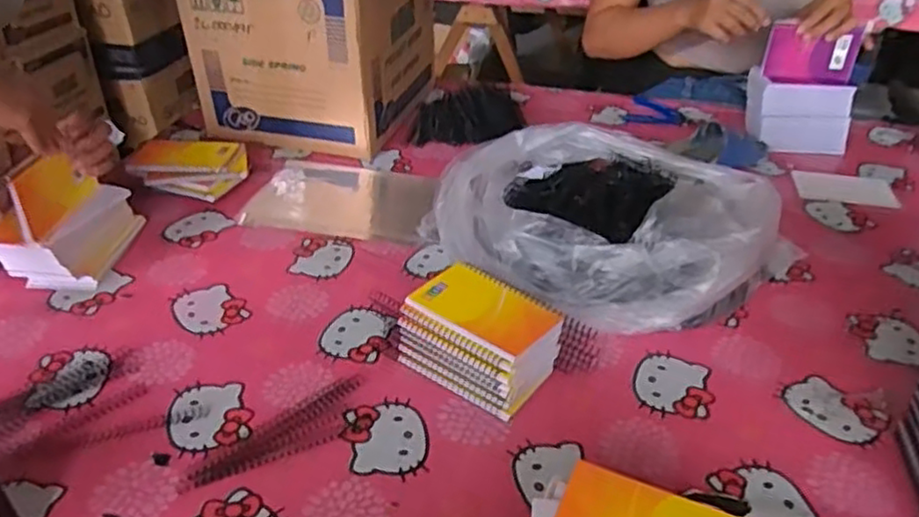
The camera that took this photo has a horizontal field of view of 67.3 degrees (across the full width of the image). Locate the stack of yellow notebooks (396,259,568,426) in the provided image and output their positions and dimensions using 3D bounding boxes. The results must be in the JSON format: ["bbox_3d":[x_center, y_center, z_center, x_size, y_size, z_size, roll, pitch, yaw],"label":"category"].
[{"bbox_3d":[0.021,0.074,0.658,0.129,0.072,0.096,25,41,31],"label":"stack of yellow notebooks"}]

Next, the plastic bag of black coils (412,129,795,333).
[{"bbox_3d":[0.165,-0.042,0.798,0.343,0.109,0.294,26,42,32],"label":"plastic bag of black coils"}]

